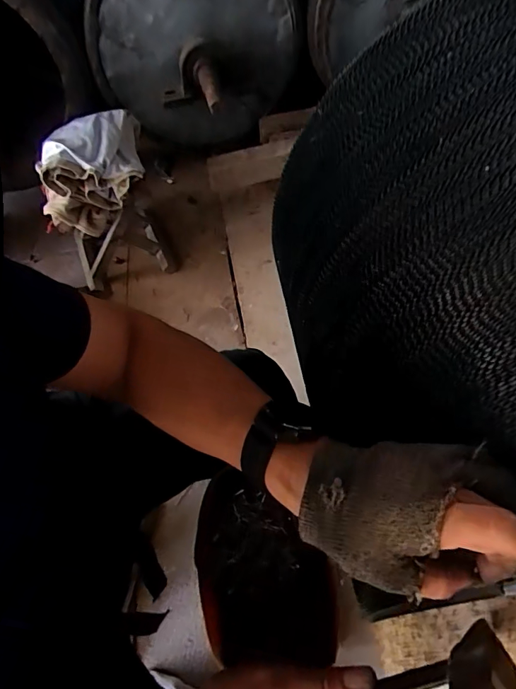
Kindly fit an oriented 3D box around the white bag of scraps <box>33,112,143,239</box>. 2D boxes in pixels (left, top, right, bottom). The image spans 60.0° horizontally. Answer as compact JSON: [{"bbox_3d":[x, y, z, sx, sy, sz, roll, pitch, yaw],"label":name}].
[{"bbox_3d":[-0.386,-0.421,1.048,0.221,0.146,0.273,-13,66,-7],"label":"white bag of scraps"}]

